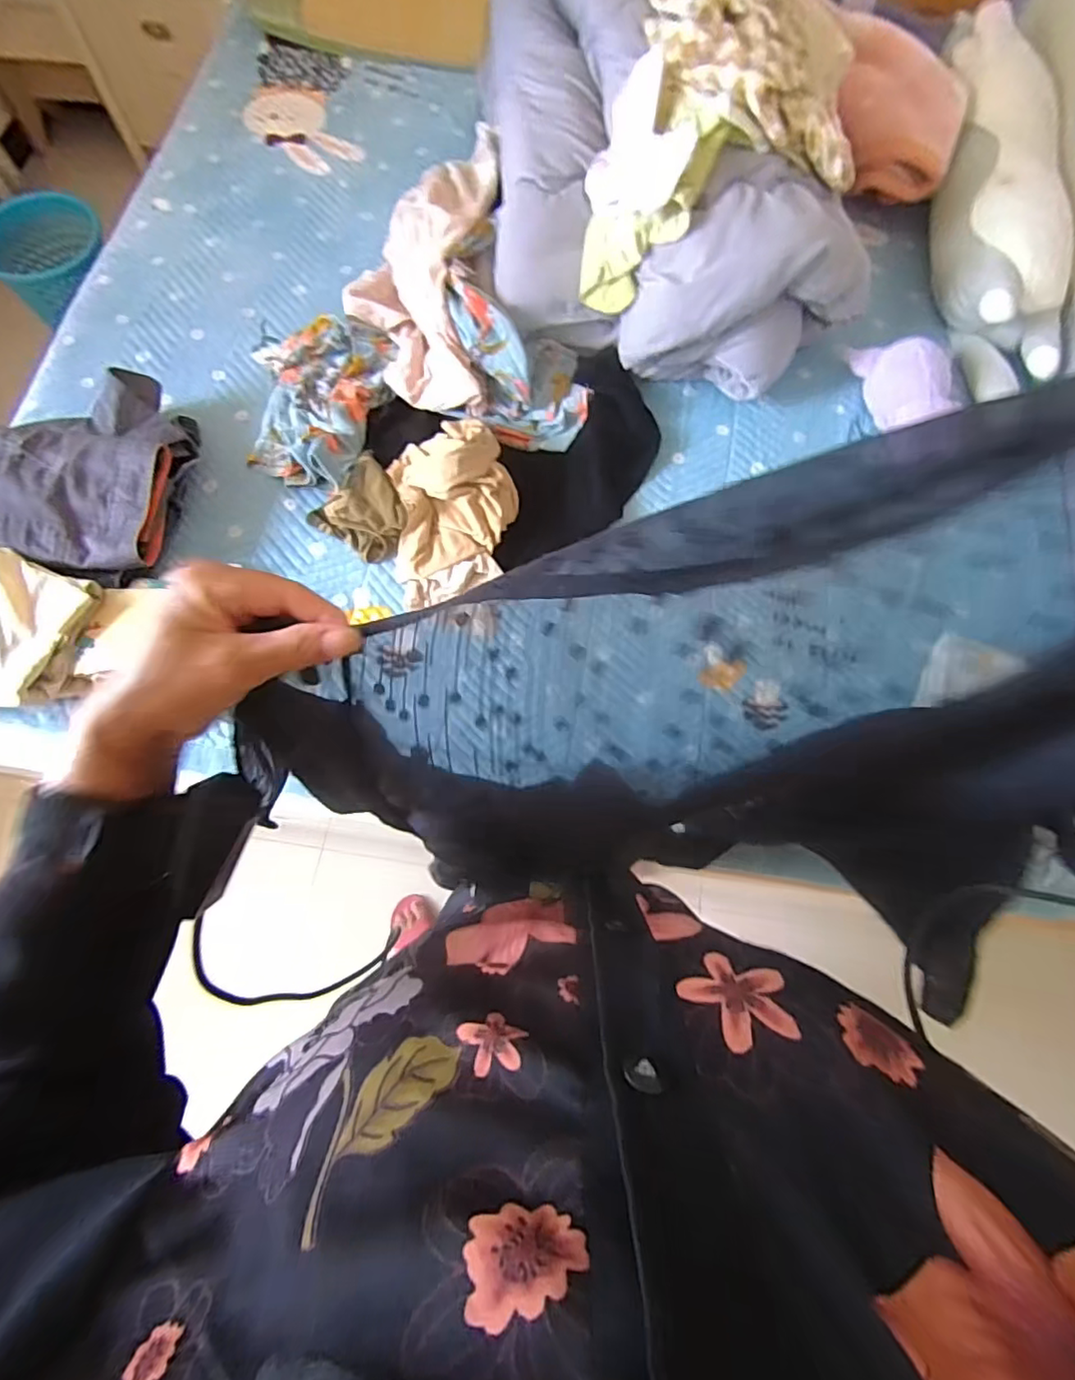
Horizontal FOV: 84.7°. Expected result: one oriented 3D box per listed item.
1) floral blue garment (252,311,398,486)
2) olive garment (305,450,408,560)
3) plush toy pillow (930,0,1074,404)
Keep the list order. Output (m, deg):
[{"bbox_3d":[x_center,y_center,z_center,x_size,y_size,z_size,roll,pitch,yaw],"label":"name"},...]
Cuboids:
[{"bbox_3d":[-0.386,-0.512,1.028,0.248,0.068,0.364,-1,72,-2],"label":"floral blue garment"},{"bbox_3d":[-0.284,-0.292,0.970,0.152,0.050,0.139,44,76,11],"label":"olive garment"},{"bbox_3d":[0.902,-0.965,1.155,0.231,0.152,0.856,13,72,2],"label":"plush toy pillow"}]

